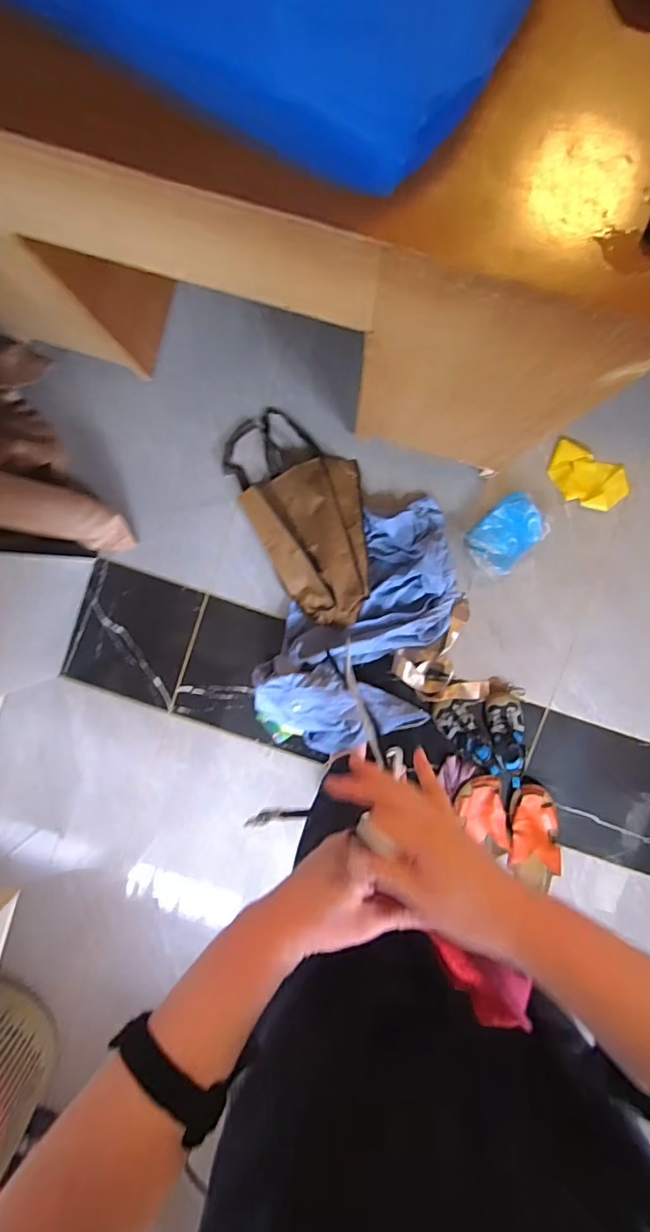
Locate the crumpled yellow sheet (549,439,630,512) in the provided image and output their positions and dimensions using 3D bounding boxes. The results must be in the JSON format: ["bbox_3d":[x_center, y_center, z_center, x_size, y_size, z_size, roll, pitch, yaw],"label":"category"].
[{"bbox_3d":[0.567,-0.299,1.137,0.169,0.018,0.106,28,96,-1],"label":"crumpled yellow sheet"}]

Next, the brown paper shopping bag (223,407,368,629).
[{"bbox_3d":[-0.028,-0.217,1.126,0.240,0.082,0.469,-26,94,4],"label":"brown paper shopping bag"}]

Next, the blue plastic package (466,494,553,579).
[{"bbox_3d":[0.393,-0.178,1.132,0.125,0.049,0.176,44,95,-2],"label":"blue plastic package"}]

